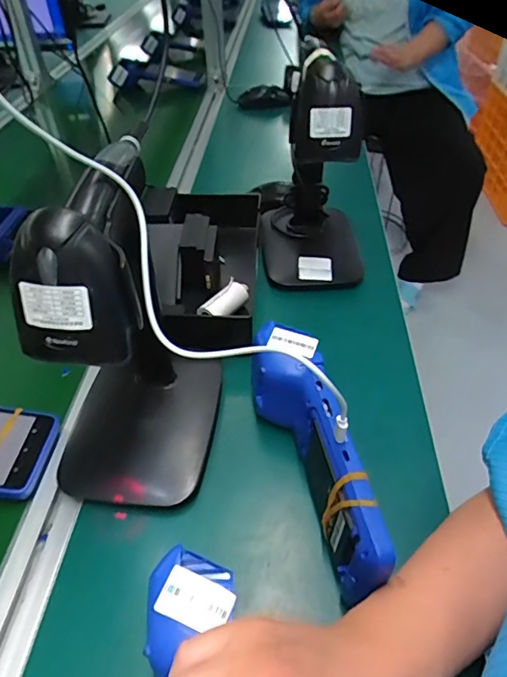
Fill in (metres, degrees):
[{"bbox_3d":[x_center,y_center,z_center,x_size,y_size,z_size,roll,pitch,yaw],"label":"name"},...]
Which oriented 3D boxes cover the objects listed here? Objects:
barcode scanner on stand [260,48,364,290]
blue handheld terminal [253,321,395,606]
[{"bbox_3d":[0.071,-0.194,0.571,0.128,0.234,0.155,2,43,4],"label":"barcode scanner on stand"},{"bbox_3d":[0.041,0.084,0.380,0.056,0.096,0.211,-7,43,-6],"label":"blue handheld terminal"}]

